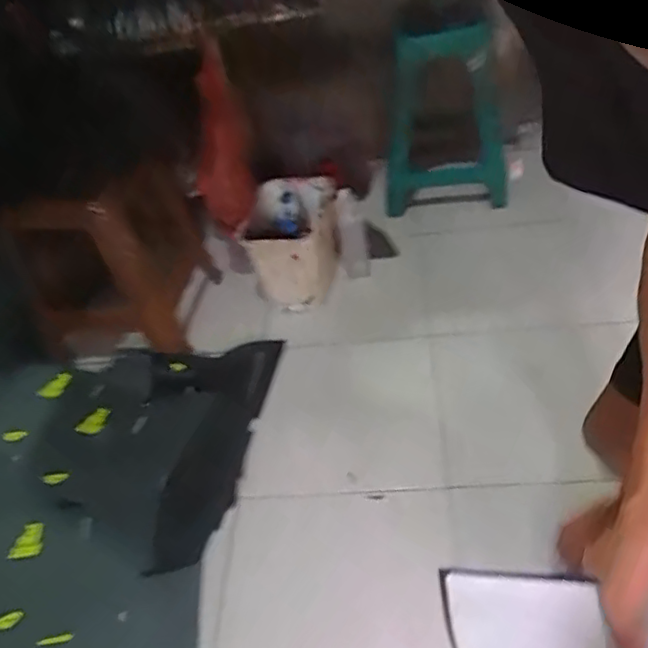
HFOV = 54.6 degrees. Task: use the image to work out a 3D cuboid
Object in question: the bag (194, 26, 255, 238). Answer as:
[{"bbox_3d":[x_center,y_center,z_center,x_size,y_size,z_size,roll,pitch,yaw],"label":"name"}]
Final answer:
[{"bbox_3d":[-0.258,-0.460,1.547,0.115,0.463,0.171,-5,9,3],"label":"bag"}]

